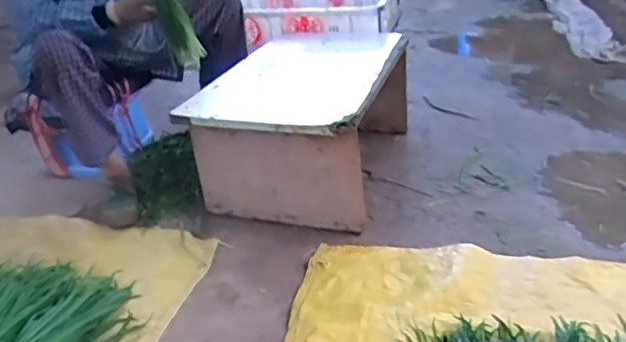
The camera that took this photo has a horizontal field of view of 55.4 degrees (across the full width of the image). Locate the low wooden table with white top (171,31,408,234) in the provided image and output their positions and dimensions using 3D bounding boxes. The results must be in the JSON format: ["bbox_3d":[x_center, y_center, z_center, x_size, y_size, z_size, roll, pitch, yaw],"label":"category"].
[{"bbox_3d":[0.000,-0.128,1.543,0.398,0.304,0.680,5,29,16],"label":"low wooden table with white top"}]

